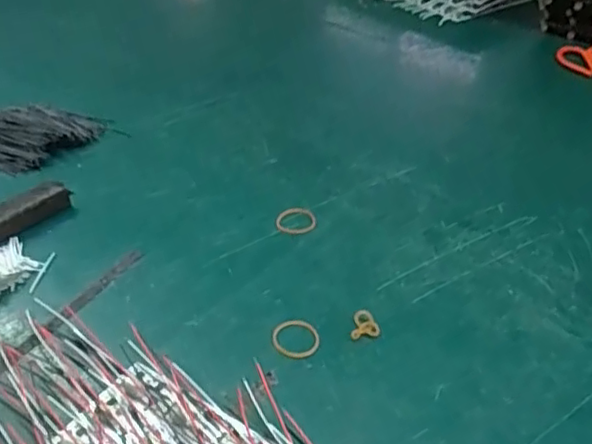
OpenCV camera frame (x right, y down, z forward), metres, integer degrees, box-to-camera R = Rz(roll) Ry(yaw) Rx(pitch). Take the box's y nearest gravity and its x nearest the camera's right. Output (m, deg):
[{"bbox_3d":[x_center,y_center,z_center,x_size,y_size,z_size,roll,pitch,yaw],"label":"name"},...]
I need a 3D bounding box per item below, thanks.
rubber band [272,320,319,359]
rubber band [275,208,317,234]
[{"bbox_3d":[0.000,0.073,0.390,0.029,0.004,0.030,1,37,-2],"label":"rubber band"},{"bbox_3d":[0.000,-0.002,0.483,0.032,0.005,0.027,-1,37,-4],"label":"rubber band"}]

